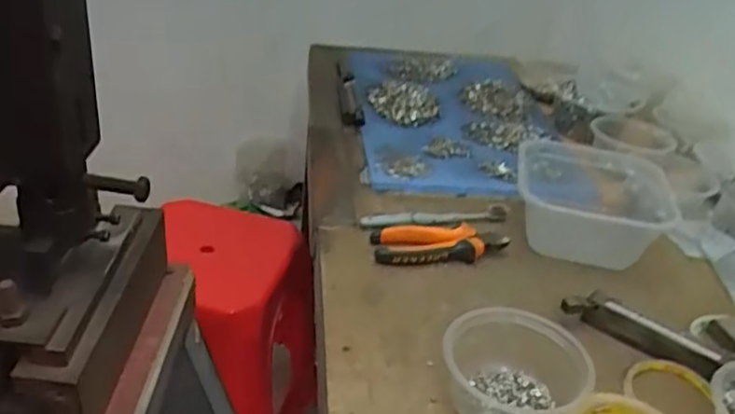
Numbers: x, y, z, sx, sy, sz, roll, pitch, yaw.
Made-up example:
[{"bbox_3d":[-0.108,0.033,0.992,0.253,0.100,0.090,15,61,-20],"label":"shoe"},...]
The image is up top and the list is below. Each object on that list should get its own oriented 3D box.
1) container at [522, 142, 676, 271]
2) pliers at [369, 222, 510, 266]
[{"bbox_3d":[0.256,-0.008,0.780,0.163,0.073,0.202,10,31,8],"label":"container"},{"bbox_3d":[0.078,0.034,0.728,0.144,0.026,0.063,-3,32,-13],"label":"pliers"}]

